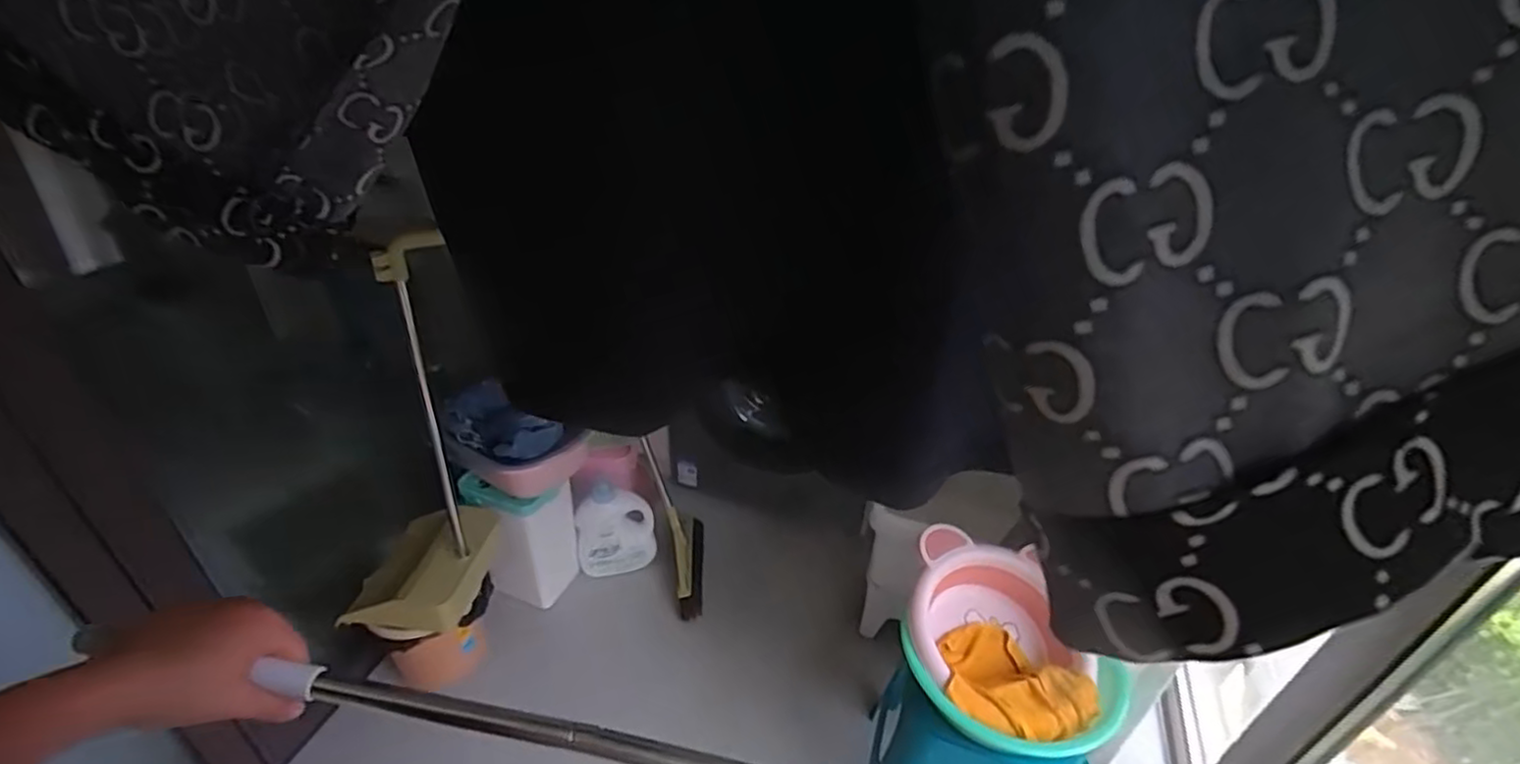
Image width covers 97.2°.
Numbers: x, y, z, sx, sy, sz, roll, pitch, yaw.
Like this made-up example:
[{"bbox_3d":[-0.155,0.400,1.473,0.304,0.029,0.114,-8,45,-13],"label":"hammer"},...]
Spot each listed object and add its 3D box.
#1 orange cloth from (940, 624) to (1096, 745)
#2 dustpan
[{"bbox_3d":[0.374,0.467,1.025,0.197,0.074,0.223,-24,44,-34],"label":"orange cloth"},{"bbox_3d":[-0.649,0.094,1.168,0.282,0.728,0.308,-18,41,-28],"label":"dustpan"}]

